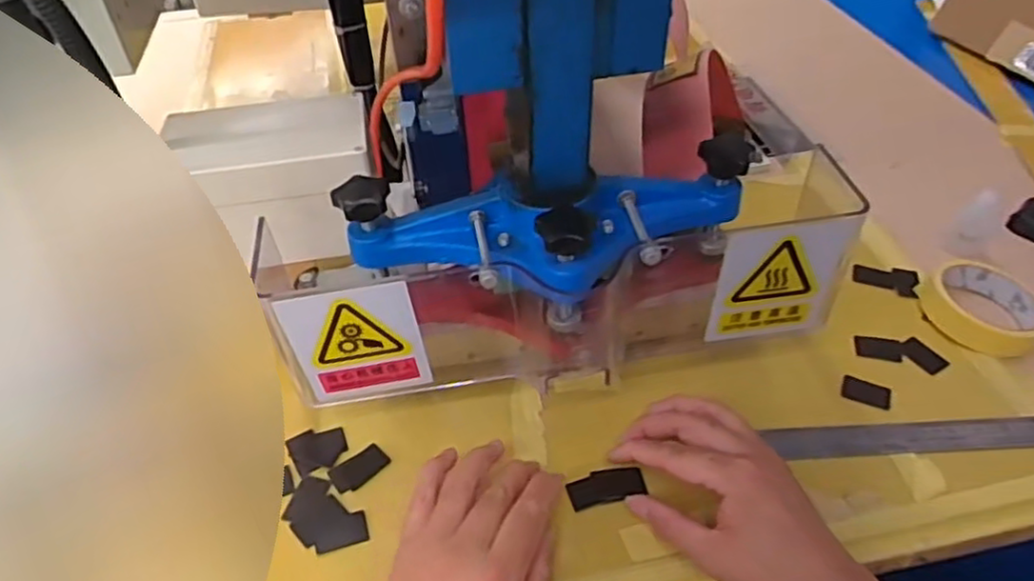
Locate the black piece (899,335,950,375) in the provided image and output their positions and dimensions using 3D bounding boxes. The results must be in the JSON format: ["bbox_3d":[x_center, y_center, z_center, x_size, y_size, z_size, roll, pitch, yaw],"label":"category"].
[{"bbox_3d":[0.335,0.055,0.569,0.023,0.009,0.035,-27,50,-23],"label":"black piece"}]

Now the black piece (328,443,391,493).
[{"bbox_3d":[-0.115,0.129,0.503,0.040,0.004,0.025,-32,52,-26],"label":"black piece"}]

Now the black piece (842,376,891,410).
[{"bbox_3d":[0.274,0.080,0.542,0.034,0.005,0.024,20,49,20],"label":"black piece"}]

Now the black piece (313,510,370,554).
[{"bbox_3d":[-0.120,0.163,0.468,0.035,0.004,0.024,-15,47,-13],"label":"black piece"}]

